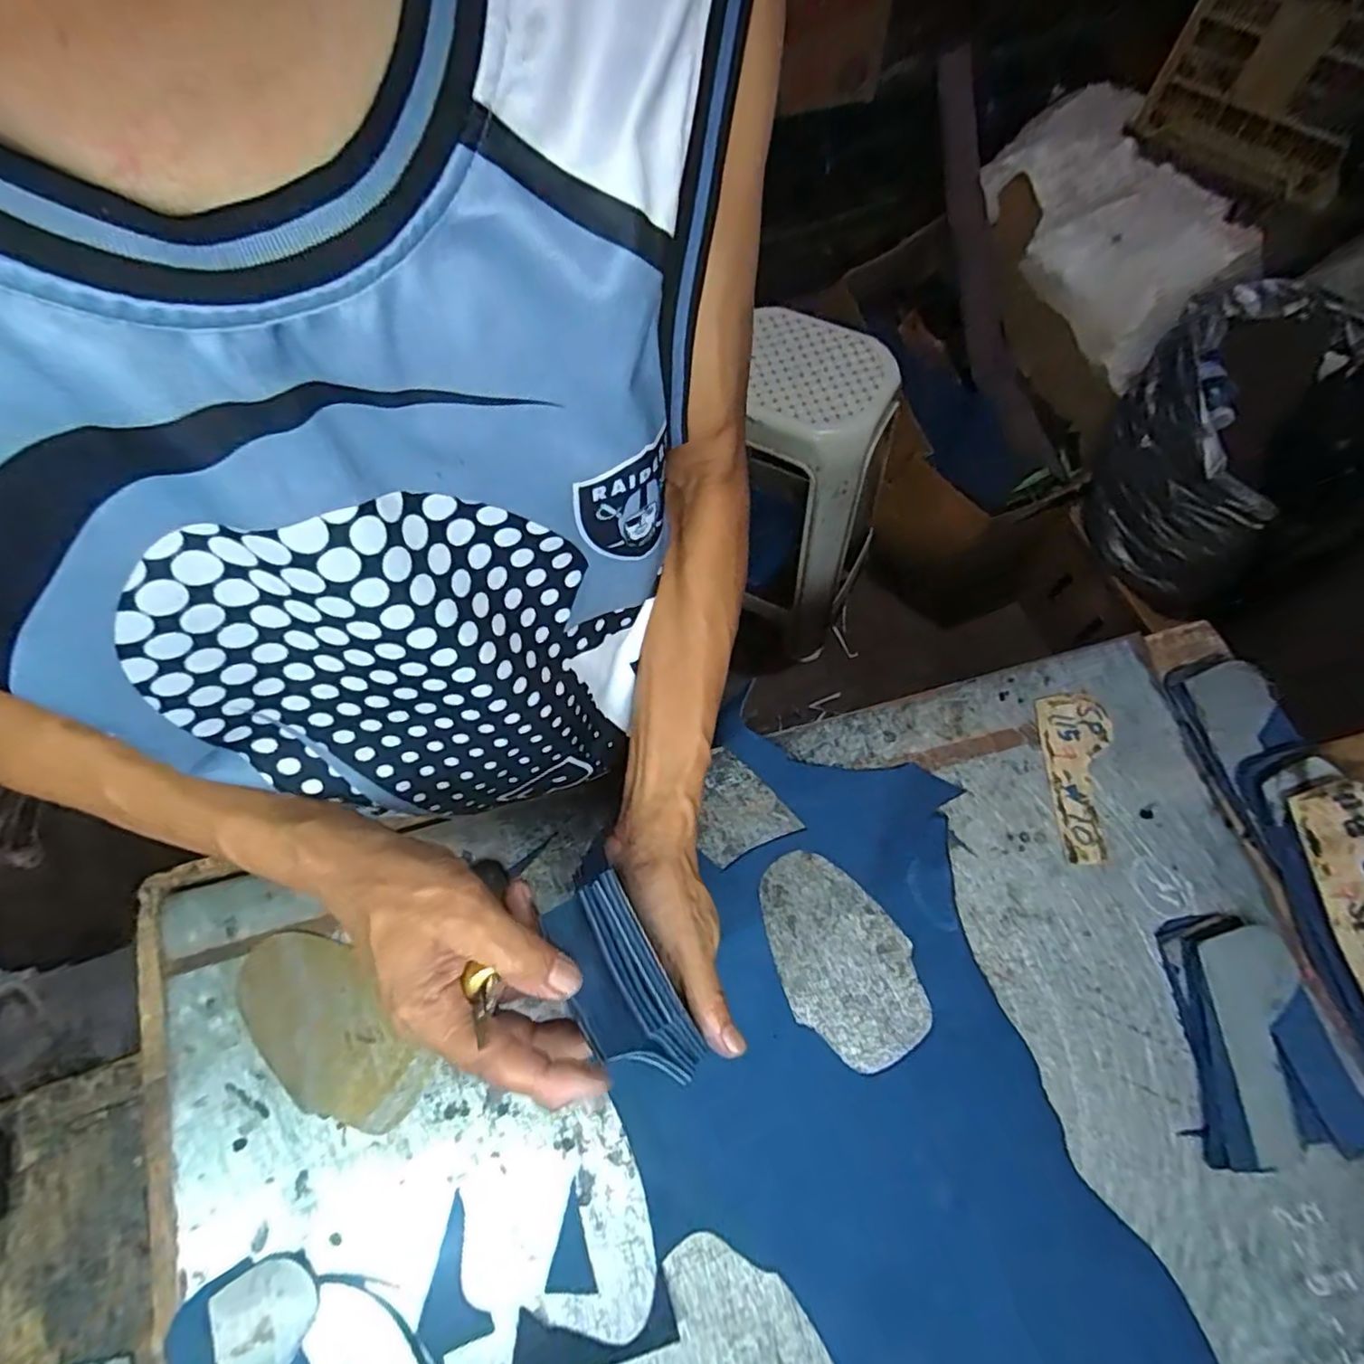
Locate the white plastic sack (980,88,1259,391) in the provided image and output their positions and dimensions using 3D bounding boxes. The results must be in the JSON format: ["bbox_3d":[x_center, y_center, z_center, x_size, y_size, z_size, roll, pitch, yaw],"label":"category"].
[{"bbox_3d":[0.914,-0.966,1.362,0.317,0.180,0.610,-32,77,26],"label":"white plastic sack"}]

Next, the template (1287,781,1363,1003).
[{"bbox_3d":[0.469,0.173,0.422,0.047,0.011,0.206,-13,79,15],"label":"template"}]

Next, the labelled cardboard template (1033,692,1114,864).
[{"bbox_3d":[0.310,0.072,0.488,0.055,0.005,0.128,0,70,1],"label":"labelled cardboard template"}]

